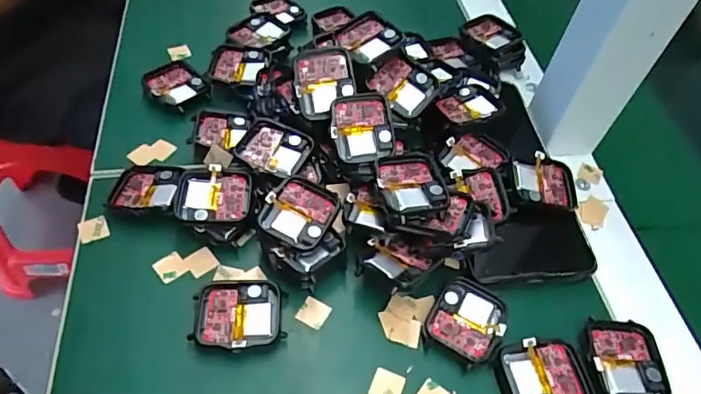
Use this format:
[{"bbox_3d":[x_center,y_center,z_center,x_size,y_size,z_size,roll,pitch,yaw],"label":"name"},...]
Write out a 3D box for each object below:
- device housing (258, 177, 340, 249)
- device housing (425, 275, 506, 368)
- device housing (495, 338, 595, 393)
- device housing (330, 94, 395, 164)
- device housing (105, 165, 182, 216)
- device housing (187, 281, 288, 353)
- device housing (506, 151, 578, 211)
[{"bbox_3d":[-0.028,0.008,0.283,0.035,0.011,0.040,24,54,13],"label":"device housing"},{"bbox_3d":[0.063,0.067,0.272,0.037,0.010,0.041,34,56,19],"label":"device housing"},{"bbox_3d":[0.098,0.091,0.254,0.045,0.005,0.036,-3,53,-8],"label":"device housing"},{"bbox_3d":[0.007,-0.042,0.306,0.036,0.012,0.041,-3,84,-6],"label":"device housing"},{"bbox_3d":[-0.124,-0.003,0.304,0.041,0.014,0.038,2,52,-4],"label":"device housing"},{"bbox_3d":[-0.058,0.063,0.263,0.046,0.013,0.037,-2,53,-7],"label":"device housing"},{"bbox_3d":[0.117,-0.010,0.314,0.046,0.006,0.036,6,59,-9],"label":"device housing"}]

